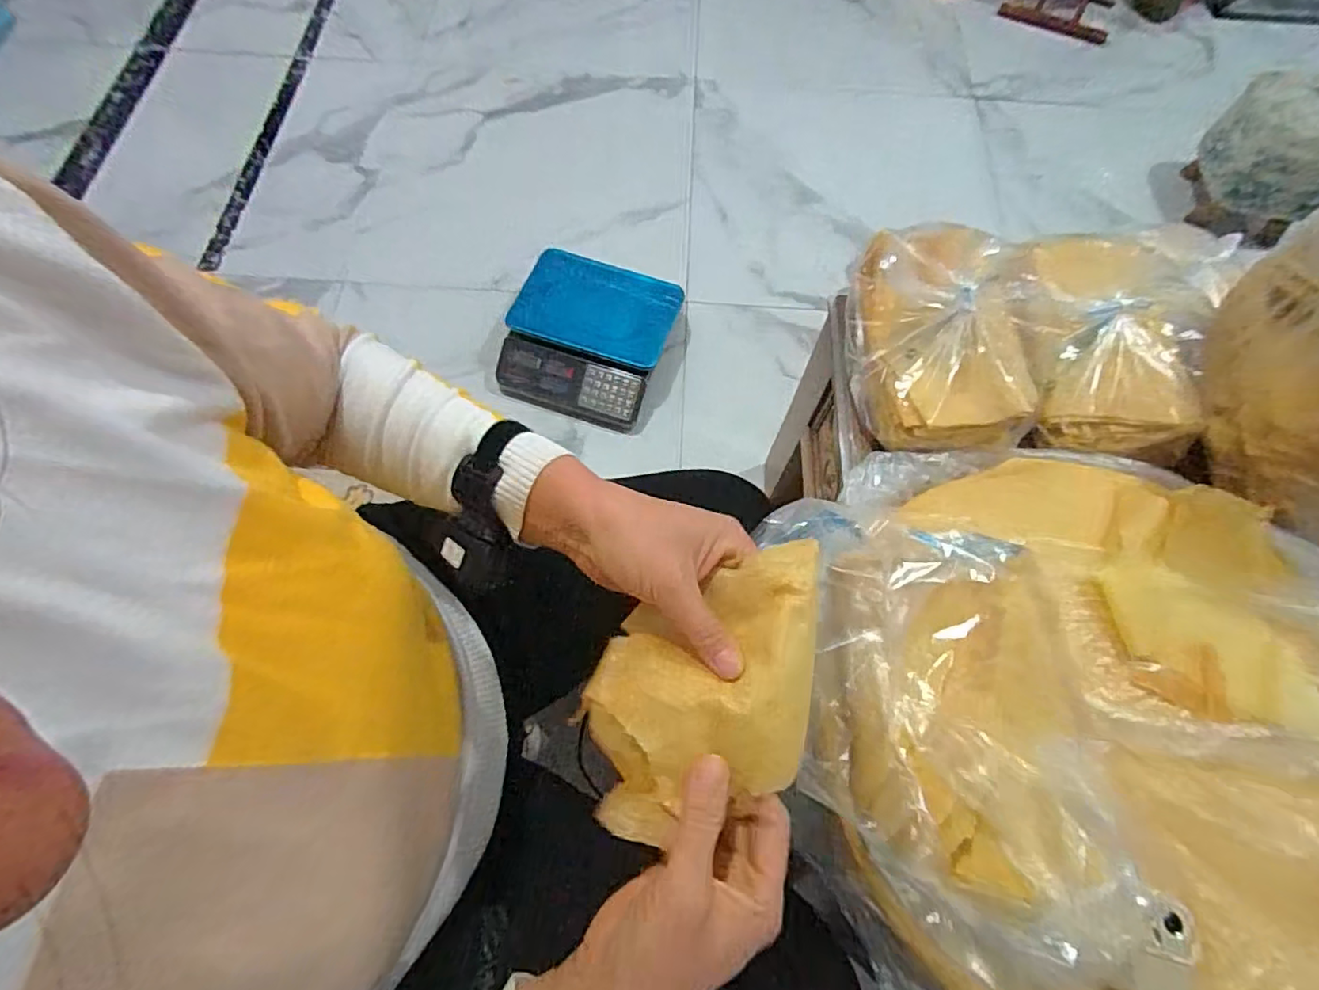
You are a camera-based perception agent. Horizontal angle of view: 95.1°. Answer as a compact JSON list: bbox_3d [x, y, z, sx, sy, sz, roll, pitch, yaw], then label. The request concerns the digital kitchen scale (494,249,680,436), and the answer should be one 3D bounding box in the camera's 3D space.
[{"bbox_3d":[-0.154,-0.330,1.289,0.325,0.103,0.337,18,68,6],"label":"digital kitchen scale"}]

